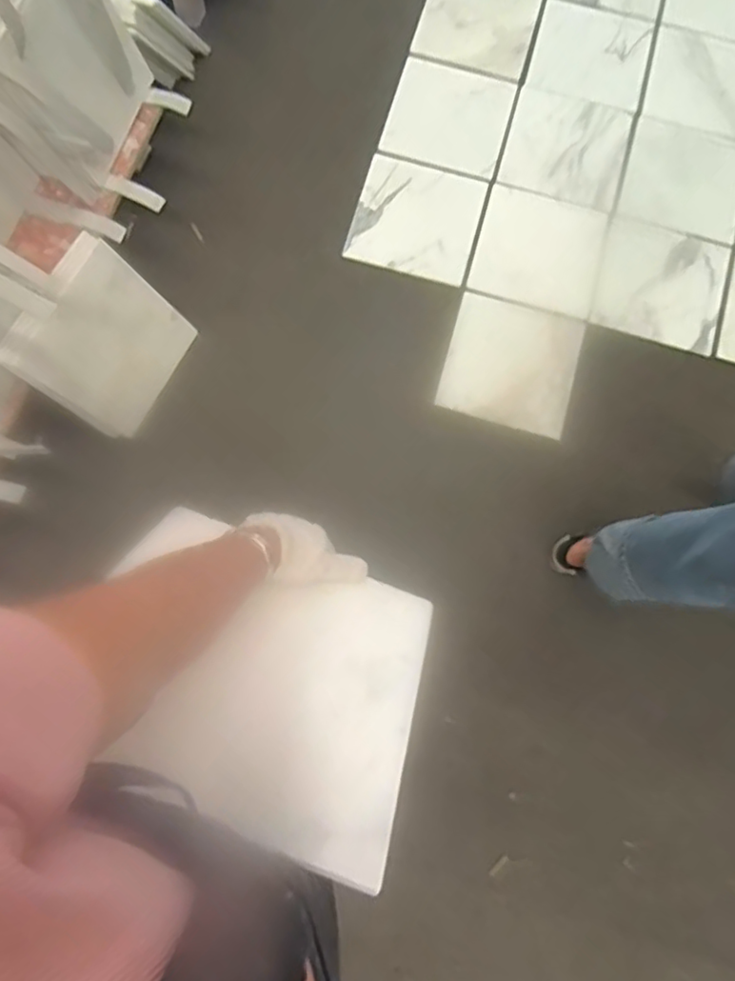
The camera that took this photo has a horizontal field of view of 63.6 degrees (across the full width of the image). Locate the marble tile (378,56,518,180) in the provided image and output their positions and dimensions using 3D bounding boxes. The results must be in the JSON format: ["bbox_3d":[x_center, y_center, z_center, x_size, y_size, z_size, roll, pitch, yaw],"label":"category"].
[{"bbox_3d":[0.205,-0.925,1.475,0.281,0.015,0.270,16,81,-2],"label":"marble tile"}]

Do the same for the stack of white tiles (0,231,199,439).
[{"bbox_3d":[-0.546,-0.304,1.236,0.048,0.354,0.301,33,84,27],"label":"stack of white tiles"}]

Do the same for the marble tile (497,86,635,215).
[{"bbox_3d":[0.499,-0.853,1.482,0.293,0.011,0.257,16,89,0],"label":"marble tile"}]

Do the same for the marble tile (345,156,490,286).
[{"bbox_3d":[0.121,-0.655,1.438,0.287,0.016,0.276,16,83,-1],"label":"marble tile"}]

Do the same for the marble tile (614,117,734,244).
[{"bbox_3d":[0.795,-0.775,1.480,0.297,0.016,0.280,14,83,2],"label":"marble tile"}]

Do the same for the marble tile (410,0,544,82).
[{"bbox_3d":[0.284,-1.188,1.506,0.282,0.018,0.261,14,80,3],"label":"marble tile"}]

